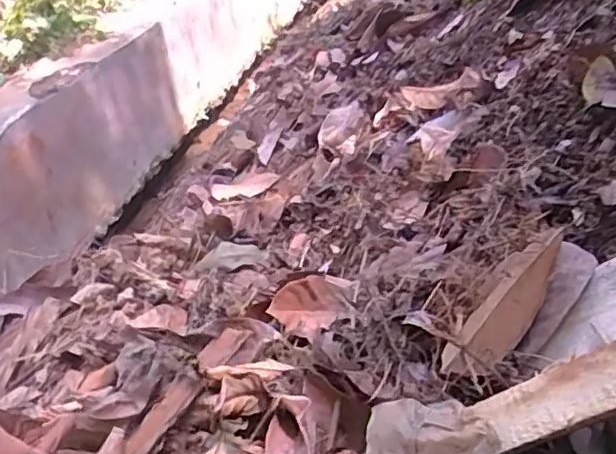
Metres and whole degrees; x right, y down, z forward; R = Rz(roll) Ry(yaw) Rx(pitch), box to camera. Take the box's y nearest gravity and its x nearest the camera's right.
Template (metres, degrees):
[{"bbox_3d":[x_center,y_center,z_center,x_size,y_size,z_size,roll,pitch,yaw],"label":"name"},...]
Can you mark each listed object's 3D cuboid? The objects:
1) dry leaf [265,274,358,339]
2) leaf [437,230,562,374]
[{"bbox_3d":[0.012,0.072,0.635,0.044,0.045,0.116,25,25,35],"label":"dry leaf"},{"bbox_3d":[0.148,0.060,0.482,0.127,0.027,0.043,-51,46,-3],"label":"leaf"}]

